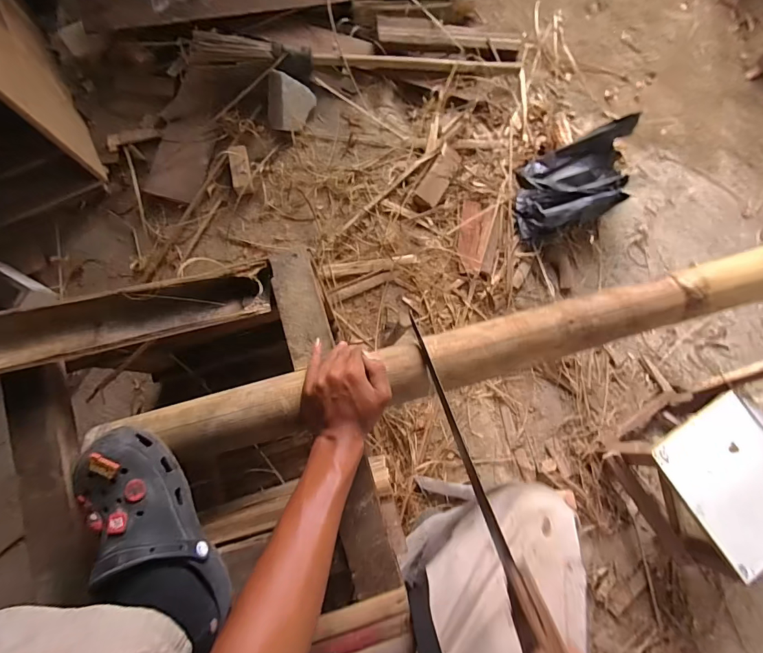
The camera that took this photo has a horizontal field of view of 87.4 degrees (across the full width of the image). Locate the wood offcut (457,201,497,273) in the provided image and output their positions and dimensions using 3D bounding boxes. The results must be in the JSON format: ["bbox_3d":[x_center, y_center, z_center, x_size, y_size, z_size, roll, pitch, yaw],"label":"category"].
[{"bbox_3d":[0.258,-0.237,1.056,0.101,0.017,0.194,5,80,-2],"label":"wood offcut"}]

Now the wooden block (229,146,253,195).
[{"bbox_3d":[-0.361,-0.399,1.026,0.047,0.033,0.121,-7,94,-5],"label":"wooden block"}]

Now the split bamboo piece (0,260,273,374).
[{"bbox_3d":[-0.362,-0.006,0.512,0.431,0.067,0.080,-14,81,-6],"label":"split bamboo piece"}]

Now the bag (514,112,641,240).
[{"bbox_3d":[0.518,-0.387,1.074,0.351,0.120,0.226,-21,82,-6],"label":"bag"}]

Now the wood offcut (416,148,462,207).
[{"bbox_3d":[0.156,-0.403,1.077,0.065,0.018,0.167,30,80,2],"label":"wood offcut"}]

